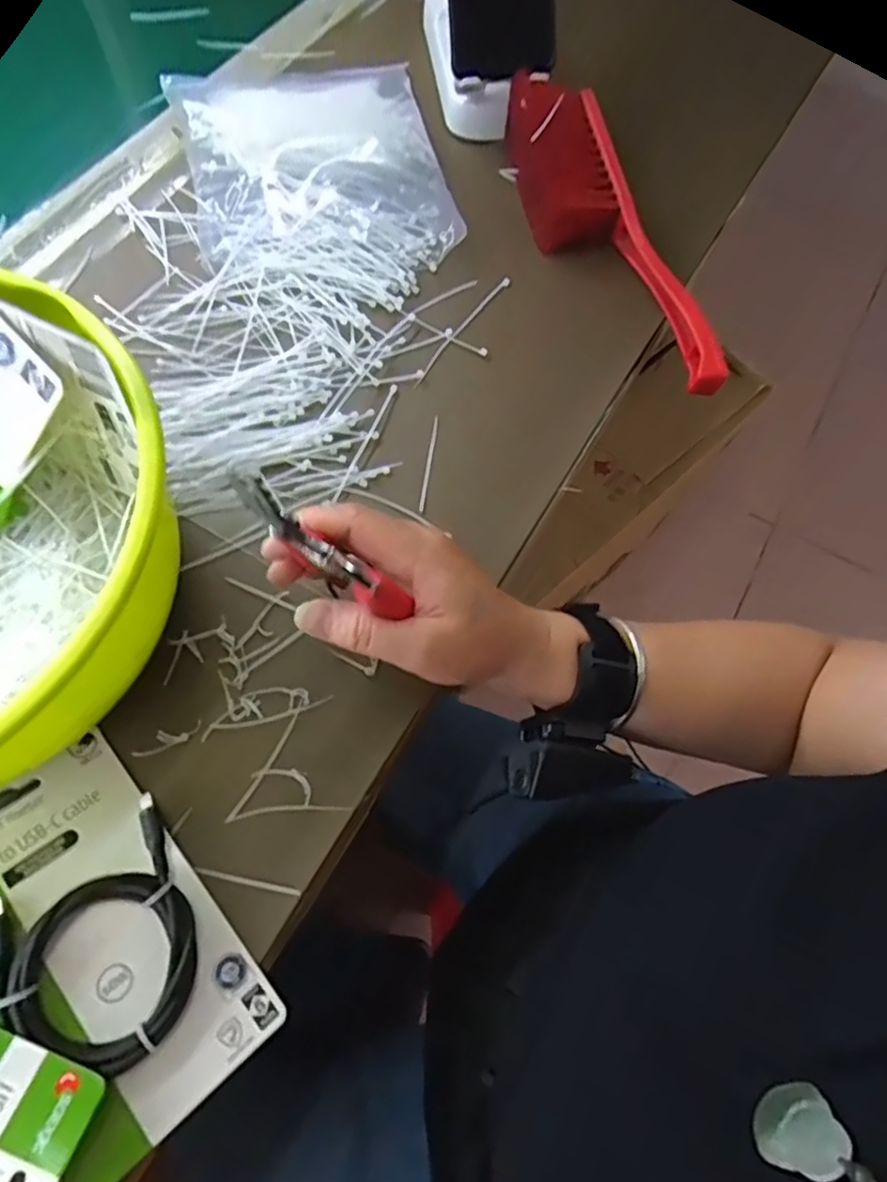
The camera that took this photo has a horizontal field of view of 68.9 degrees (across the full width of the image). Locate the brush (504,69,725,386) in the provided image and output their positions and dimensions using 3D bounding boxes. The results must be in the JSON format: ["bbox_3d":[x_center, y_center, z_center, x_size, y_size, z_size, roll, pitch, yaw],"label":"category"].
[{"bbox_3d":[0.112,-0.270,0.472,0.083,0.054,0.271,-17,70,-9],"label":"brush"}]

